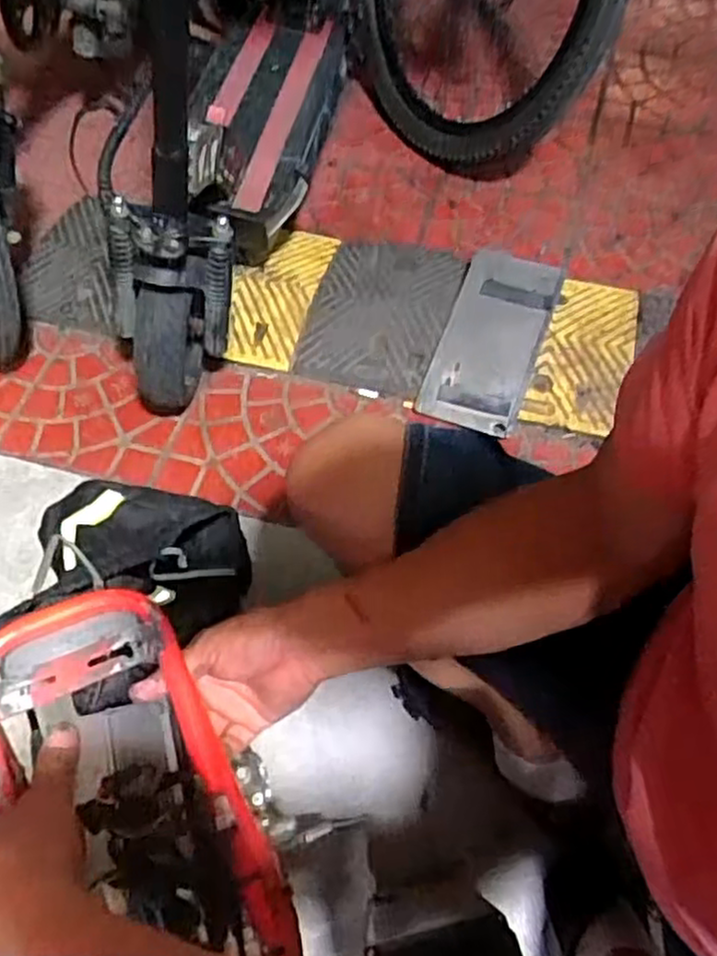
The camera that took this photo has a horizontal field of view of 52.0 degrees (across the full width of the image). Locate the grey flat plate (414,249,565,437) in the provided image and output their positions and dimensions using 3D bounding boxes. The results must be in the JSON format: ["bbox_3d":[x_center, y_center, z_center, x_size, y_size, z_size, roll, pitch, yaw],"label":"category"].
[{"bbox_3d":[0.202,-0.217,1.116,0.143,0.014,0.319,19,66,13],"label":"grey flat plate"}]

